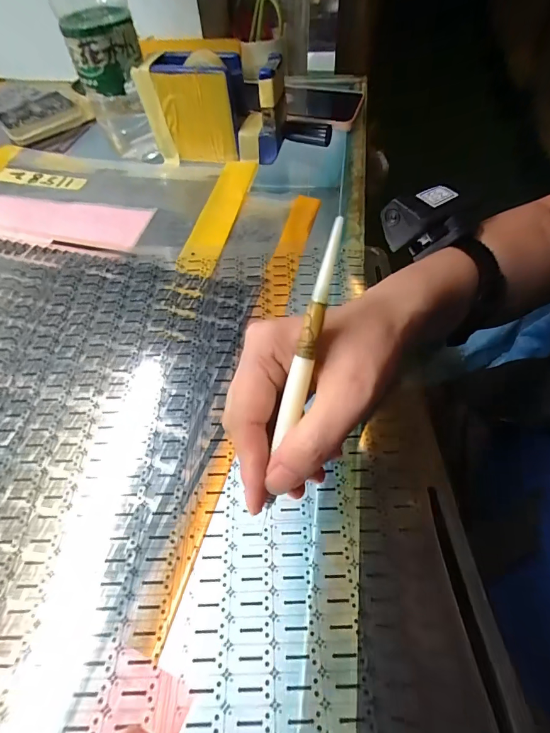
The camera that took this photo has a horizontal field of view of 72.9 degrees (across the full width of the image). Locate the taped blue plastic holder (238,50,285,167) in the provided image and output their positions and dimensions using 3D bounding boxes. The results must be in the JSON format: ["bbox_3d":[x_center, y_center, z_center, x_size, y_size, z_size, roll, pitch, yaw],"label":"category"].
[{"bbox_3d":[-0.013,-0.247,0.361,0.046,0.077,0.046,3,58,6],"label":"taped blue plastic holder"}]

